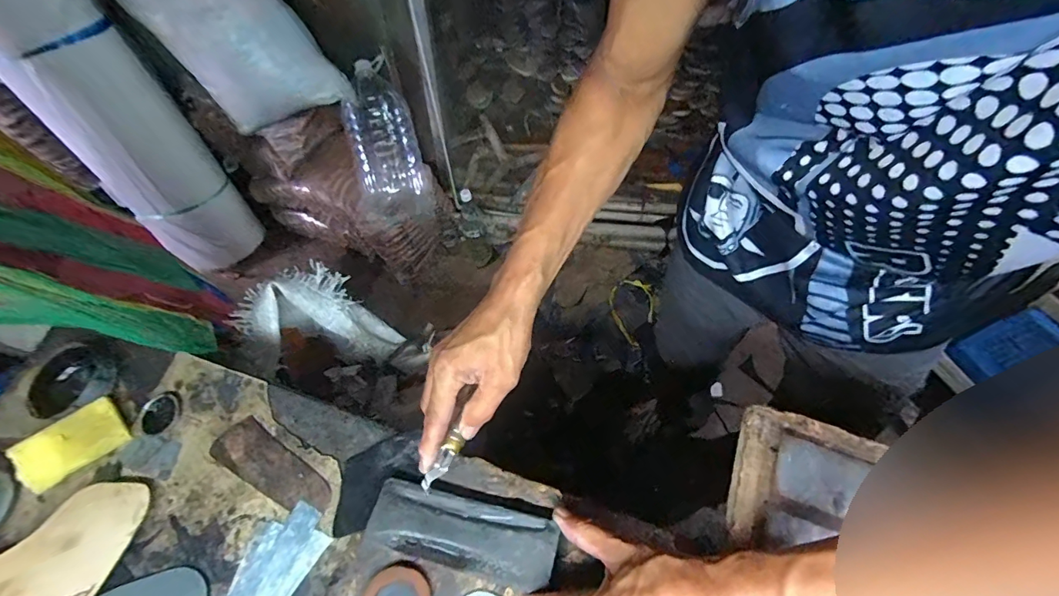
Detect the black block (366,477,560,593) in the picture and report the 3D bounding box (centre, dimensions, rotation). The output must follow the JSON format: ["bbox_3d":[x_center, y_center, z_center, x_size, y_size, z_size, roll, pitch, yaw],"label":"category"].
[{"bbox_3d":[-0.055,0.187,0.357,0.148,0.020,0.053,10,57,10],"label":"black block"}]

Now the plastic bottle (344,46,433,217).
[{"bbox_3d":[-0.427,-0.467,1.343,0.191,0.453,0.174,-12,15,-5],"label":"plastic bottle"}]

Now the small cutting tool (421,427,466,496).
[{"bbox_3d":[-0.072,0.136,0.374,0.012,0.010,0.054,29,73,21],"label":"small cutting tool"}]

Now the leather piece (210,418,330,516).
[{"bbox_3d":[-0.245,0.160,0.426,0.139,0.004,0.045,24,74,18],"label":"leather piece"}]

